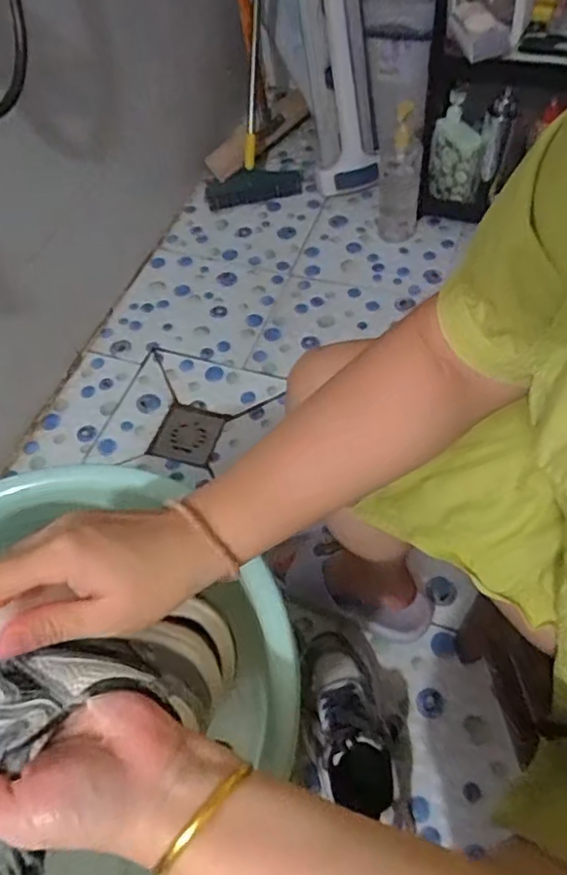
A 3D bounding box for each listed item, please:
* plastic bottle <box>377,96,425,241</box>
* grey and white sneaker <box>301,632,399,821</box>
[{"bbox_3d":[0.210,-0.463,1.119,0.077,0.234,0.079,6,57,11],"label":"plastic bottle"},{"bbox_3d":[0.068,0.309,0.684,0.076,0.082,0.209,-10,39,-3],"label":"grey and white sneaker"}]

